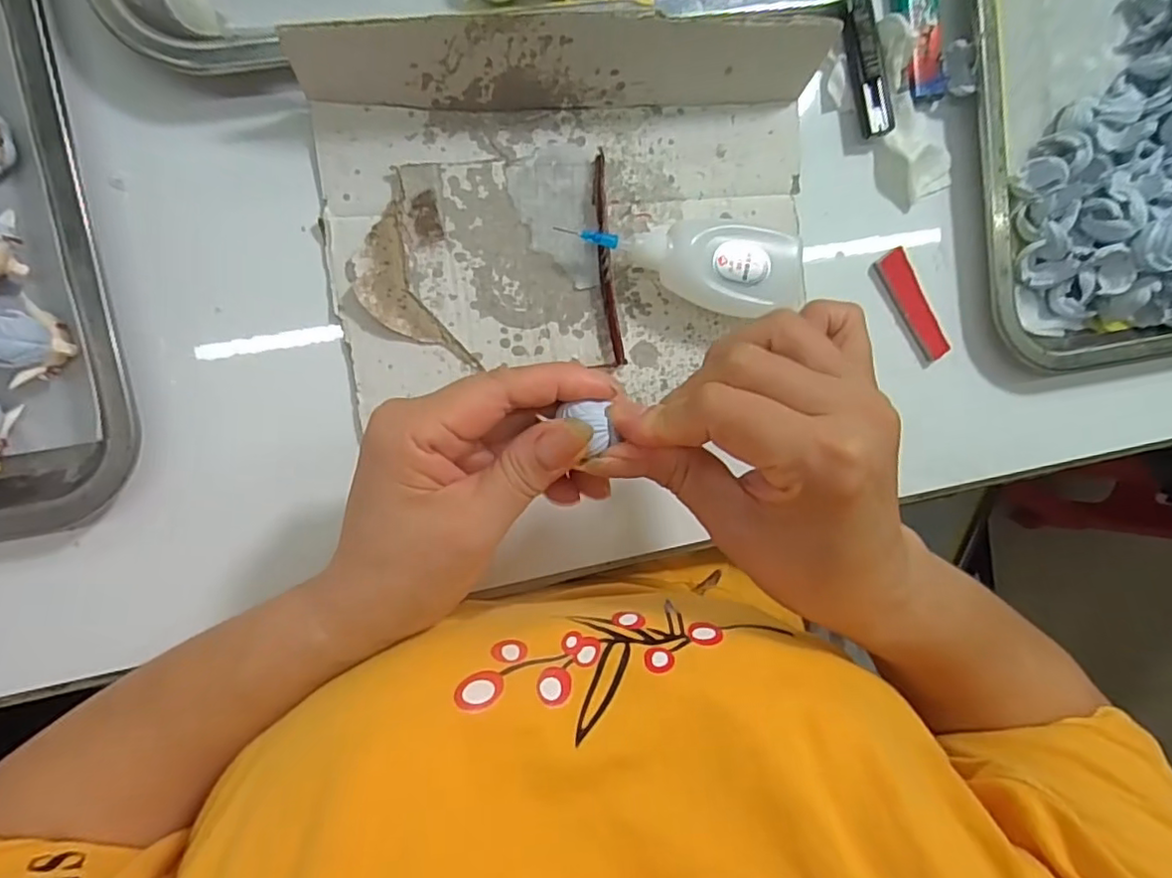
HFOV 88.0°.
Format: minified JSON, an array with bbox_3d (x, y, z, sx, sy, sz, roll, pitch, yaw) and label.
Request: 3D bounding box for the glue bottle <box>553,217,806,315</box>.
[{"bbox_3d":[0.050,-0.082,0.294,0.106,0.026,0.041,5,95,-10],"label":"glue bottle"}]

